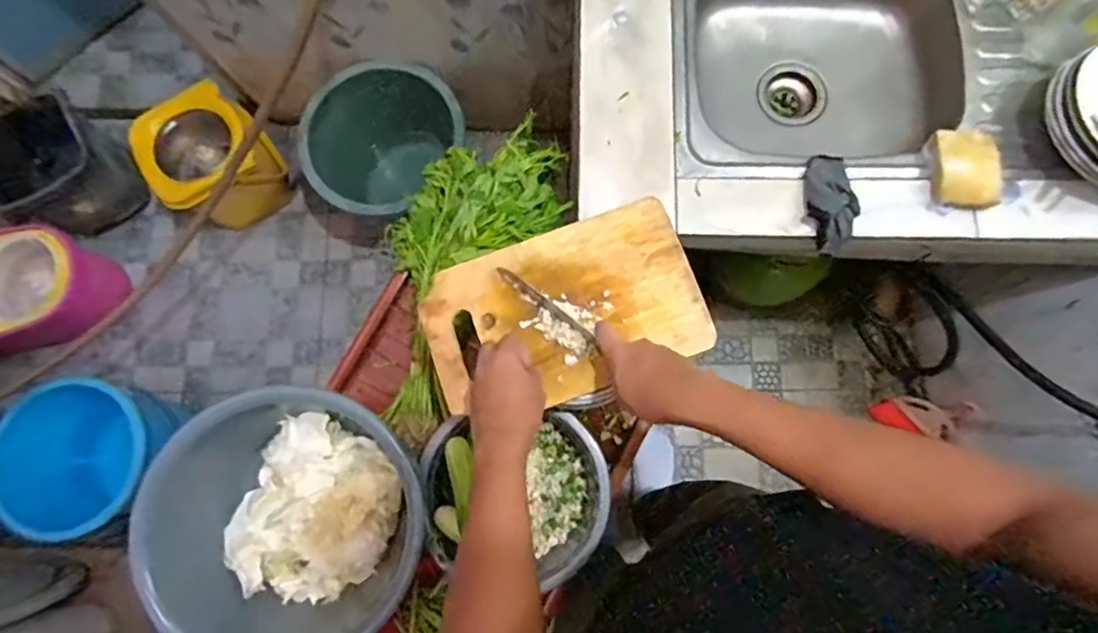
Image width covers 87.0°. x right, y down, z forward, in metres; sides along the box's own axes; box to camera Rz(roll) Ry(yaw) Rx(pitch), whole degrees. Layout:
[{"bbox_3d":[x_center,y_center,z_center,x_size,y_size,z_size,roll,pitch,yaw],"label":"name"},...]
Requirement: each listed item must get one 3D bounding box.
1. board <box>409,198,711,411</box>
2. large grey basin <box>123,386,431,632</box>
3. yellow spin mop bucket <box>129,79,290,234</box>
[{"bbox_3d":[0.014,-0.006,0.623,0.290,0.025,0.177,-20,80,-3],"label":"board"},{"bbox_3d":[-0.288,0.256,0.715,0.292,0.191,0.255,-36,81,-5],"label":"large grey basin"},{"bbox_3d":[-0.778,-0.368,1.364,0.228,0.260,0.224,-28,80,-4],"label":"yellow spin mop bucket"}]

